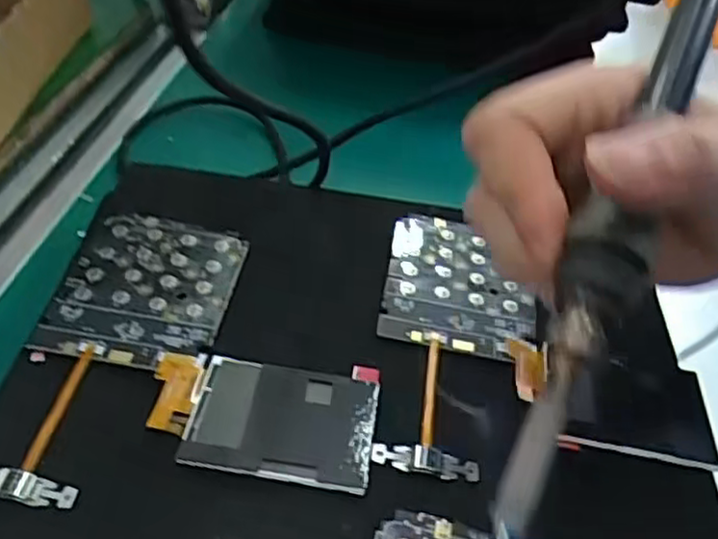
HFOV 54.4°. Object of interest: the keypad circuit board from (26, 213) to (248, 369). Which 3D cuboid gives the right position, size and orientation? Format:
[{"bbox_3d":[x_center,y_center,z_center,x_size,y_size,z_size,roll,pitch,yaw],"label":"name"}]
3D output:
[{"bbox_3d":[-0.083,0.005,0.273,0.063,0.004,0.075,9,44,3],"label":"keypad circuit board"}]

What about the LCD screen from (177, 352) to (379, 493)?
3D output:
[{"bbox_3d":[-0.025,0.050,0.234,0.060,0.004,0.043,8,42,3],"label":"LCD screen"}]

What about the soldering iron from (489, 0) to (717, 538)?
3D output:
[{"bbox_3d":[0.068,-0.020,0.175,0.017,0.018,0.205,21,70,15],"label":"soldering iron"}]

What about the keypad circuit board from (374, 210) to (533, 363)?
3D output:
[{"bbox_3d":[0.042,0.005,0.294,0.061,0.005,0.075,9,42,3],"label":"keypad circuit board"}]

